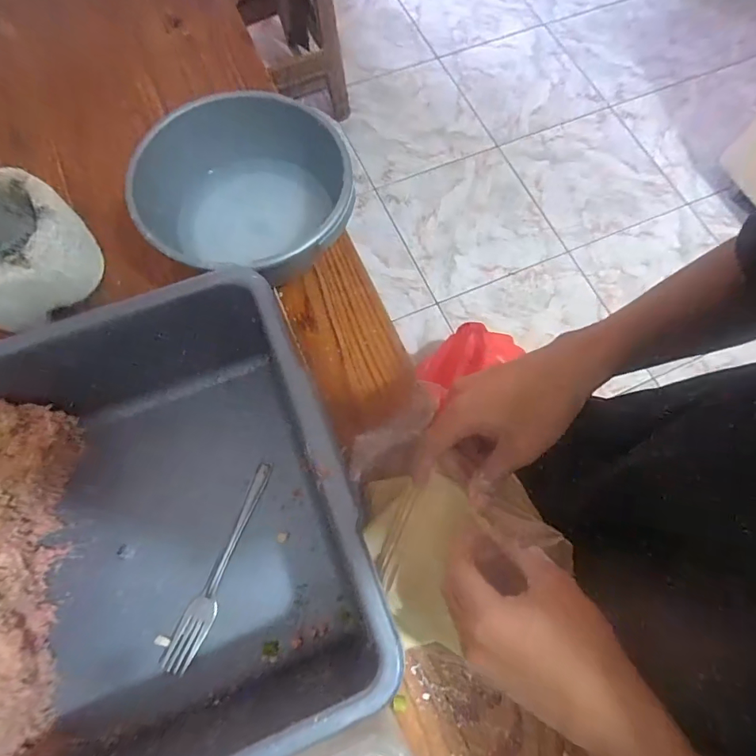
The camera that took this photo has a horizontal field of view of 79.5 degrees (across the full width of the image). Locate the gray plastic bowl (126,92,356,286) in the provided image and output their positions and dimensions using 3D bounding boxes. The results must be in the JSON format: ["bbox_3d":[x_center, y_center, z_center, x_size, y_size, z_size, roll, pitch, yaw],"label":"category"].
[{"bbox_3d":[-0.123,-0.169,0.443,0.194,0.103,0.183,0,71,-1],"label":"gray plastic bowl"}]

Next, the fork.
[{"bbox_3d":[-0.127,0.153,0.381,0.025,0.009,0.170,22,72,6],"label":"fork"}]

